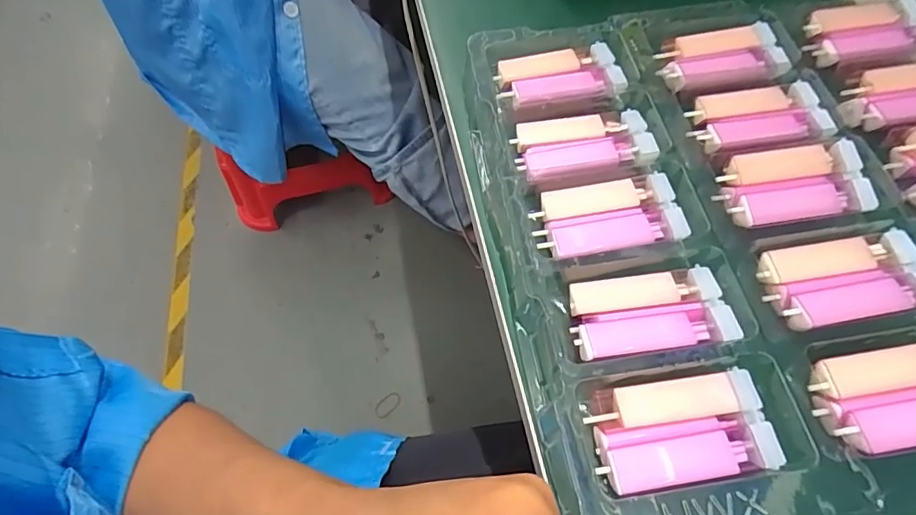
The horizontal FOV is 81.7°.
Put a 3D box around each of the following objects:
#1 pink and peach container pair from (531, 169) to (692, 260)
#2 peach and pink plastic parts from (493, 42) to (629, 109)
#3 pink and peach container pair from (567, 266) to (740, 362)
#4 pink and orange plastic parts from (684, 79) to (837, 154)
[{"bbox_3d":[0.076,-0.021,0.270,0.073,0.008,0.039,-8,59,-2],"label":"pink and peach container pair"},{"bbox_3d":[0.061,-0.108,0.317,0.074,0.010,0.040,-10,59,-3],"label":"peach and pink plastic parts"},{"bbox_3d":[0.087,0.025,0.242,0.071,0.011,0.038,-8,59,-2],"label":"pink and peach container pair"},{"bbox_3d":[0.170,-0.078,0.298,0.071,0.013,0.043,-7,59,-1],"label":"pink and orange plastic parts"}]

